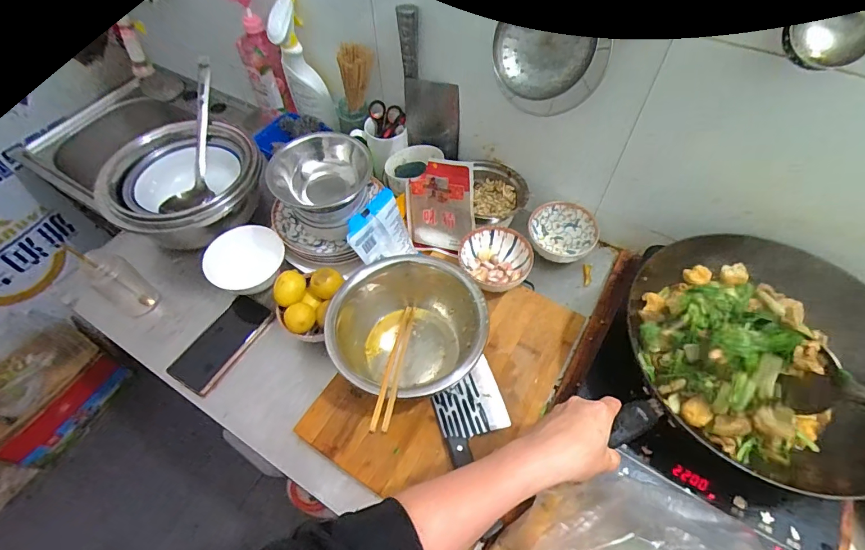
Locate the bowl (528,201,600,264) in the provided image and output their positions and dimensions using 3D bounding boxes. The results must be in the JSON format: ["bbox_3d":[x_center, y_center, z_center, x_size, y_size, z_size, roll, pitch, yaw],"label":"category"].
[{"bbox_3d":[0.224,-0.069,0.757,0.116,0.057,0.107,0,56,1],"label":"bowl"}]

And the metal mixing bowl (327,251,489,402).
[{"bbox_3d":[-0.032,0.073,0.607,0.208,0.098,0.204,0,56,1],"label":"metal mixing bowl"}]

